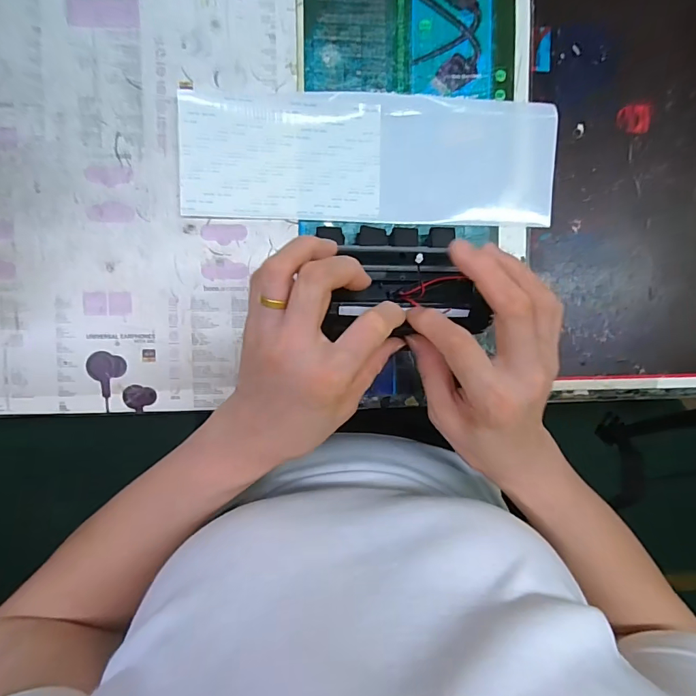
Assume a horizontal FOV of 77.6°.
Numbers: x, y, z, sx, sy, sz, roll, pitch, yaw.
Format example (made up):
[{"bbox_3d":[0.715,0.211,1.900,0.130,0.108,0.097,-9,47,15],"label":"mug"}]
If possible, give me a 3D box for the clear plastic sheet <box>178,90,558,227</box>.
[{"bbox_3d":[0.020,-0.154,0.350,0.299,0.007,0.100,0,93,-5],"label":"clear plastic sheet"}]

